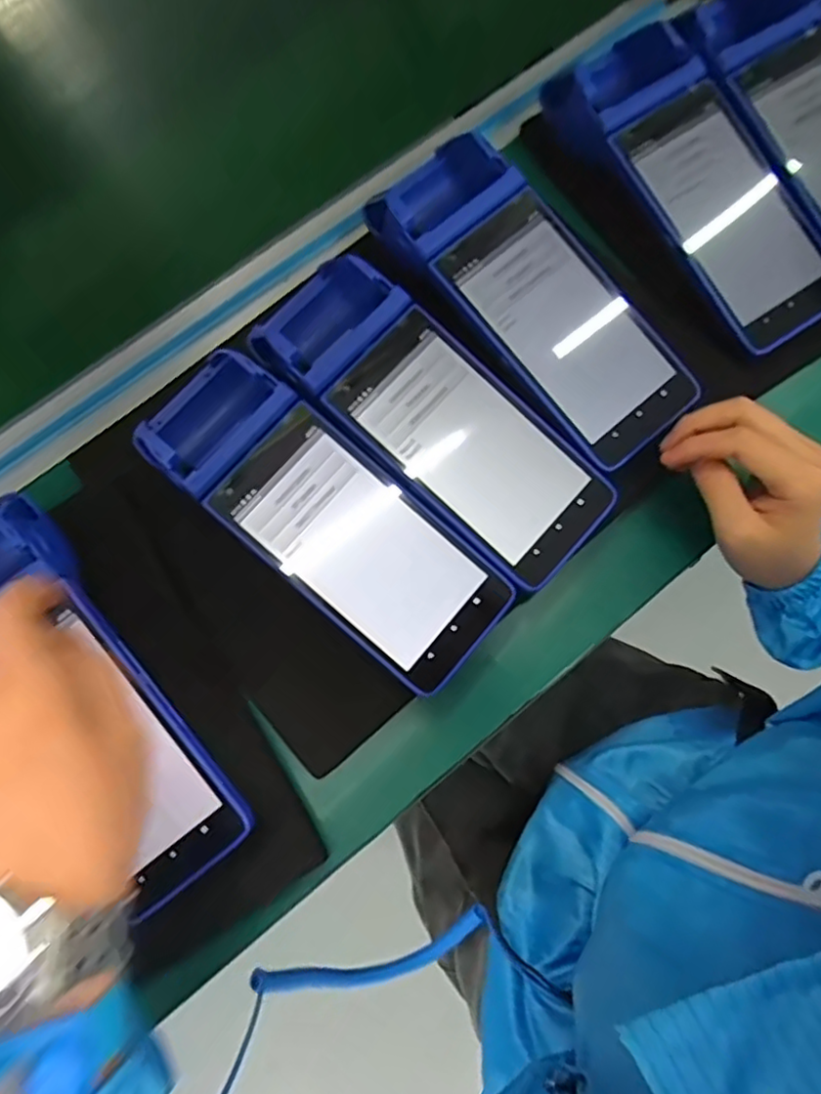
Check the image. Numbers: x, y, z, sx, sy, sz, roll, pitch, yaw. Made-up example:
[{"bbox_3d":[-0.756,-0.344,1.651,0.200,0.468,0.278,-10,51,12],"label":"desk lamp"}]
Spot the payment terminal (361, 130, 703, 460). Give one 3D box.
[{"bbox_3d":[0.070,-0.151,0.384,0.085,0.050,0.225,-41,80,-9],"label":"payment terminal"}]

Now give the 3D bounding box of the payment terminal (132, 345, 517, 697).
[{"bbox_3d":[-0.051,-0.021,0.348,0.223,0.039,0.078,40,80,8],"label":"payment terminal"}]

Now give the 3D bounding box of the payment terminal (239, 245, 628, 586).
[{"bbox_3d":[0.009,-0.076,0.367,0.226,0.047,0.084,42,80,9],"label":"payment terminal"}]

